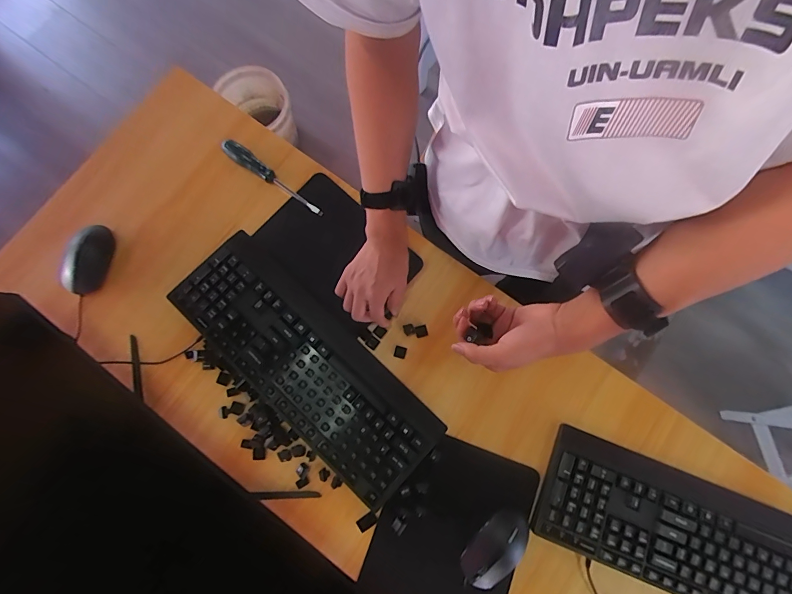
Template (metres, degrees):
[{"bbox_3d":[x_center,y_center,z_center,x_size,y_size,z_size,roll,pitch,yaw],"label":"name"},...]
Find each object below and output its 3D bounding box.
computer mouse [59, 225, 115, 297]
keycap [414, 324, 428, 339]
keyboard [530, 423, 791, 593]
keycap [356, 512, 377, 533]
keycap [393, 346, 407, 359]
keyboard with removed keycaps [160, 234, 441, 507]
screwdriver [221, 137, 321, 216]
[{"bbox_3d":[-0.496,-0.062,0.619,0.056,0.030,0.111,13,79,2],"label":"computer mouse"},{"bbox_3d":[0.039,0.053,0.596,0.019,0.004,0.018,-18,79,-4],"label":"keycap"},{"bbox_3d":[0.412,0.329,0.528,0.426,0.031,0.147,22,80,4],"label":"keyboard"},{"bbox_3d":[-0.040,0.315,0.544,0.028,0.012,0.018,-35,81,-7],"label":"keycap"},{"bbox_3d":[0.006,0.083,0.587,0.018,0.004,0.018,16,79,3],"label":"keycap"},{"bbox_3d":[-0.139,0.097,0.578,0.431,0.028,0.156,43,82,8],"label":"keyboard with removed keycaps"},{"bbox_3d":[-0.209,-0.196,0.636,0.206,0.024,0.035,41,82,7],"label":"screwdriver"}]

